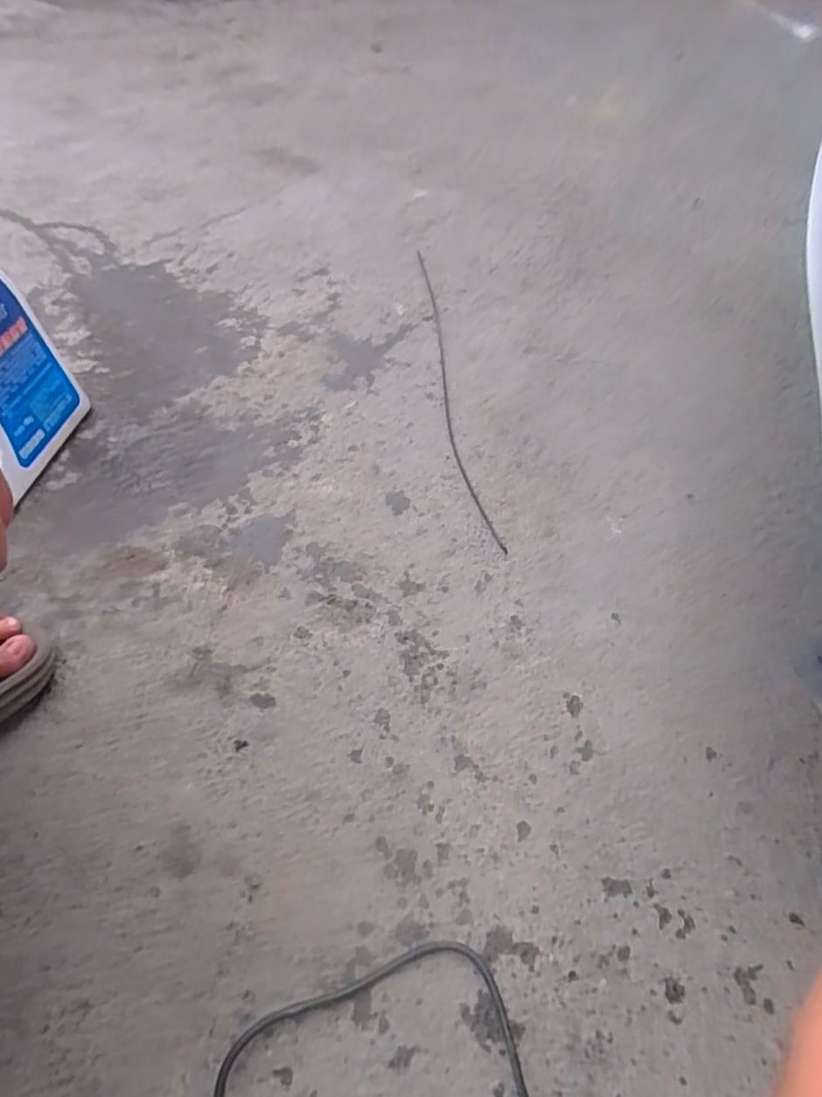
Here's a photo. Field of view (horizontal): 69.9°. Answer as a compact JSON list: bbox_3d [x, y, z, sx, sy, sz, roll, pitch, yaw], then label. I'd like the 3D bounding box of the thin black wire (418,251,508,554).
[{"bbox_3d":[0.050,-0.245,0.832,0.032,0.007,0.576,-8,56,-2],"label":"thin black wire"}]

